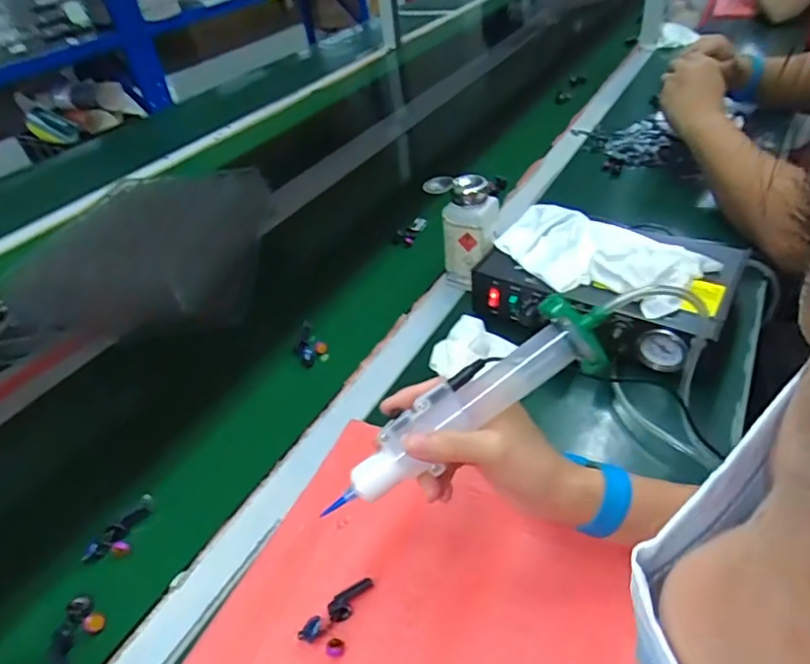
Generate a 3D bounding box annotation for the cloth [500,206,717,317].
[{"bbox_3d":[0.195,-0.084,0.573,0.122,0.032,0.206,-36,46,-29],"label":"cloth"}]

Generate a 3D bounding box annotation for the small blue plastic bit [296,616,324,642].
[{"bbox_3d":[-0.062,0.194,0.360,0.013,0.009,0.017,30,53,35],"label":"small blue plastic bit"}]

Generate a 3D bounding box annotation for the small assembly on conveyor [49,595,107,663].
[{"bbox_3d":[-0.229,0.212,0.384,0.028,0.013,0.052,-3,41,5],"label":"small assembly on conveyor"}]

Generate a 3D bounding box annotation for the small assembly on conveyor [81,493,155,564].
[{"bbox_3d":[-0.224,0.163,0.442,0.028,0.012,0.063,22,48,29],"label":"small assembly on conveyor"}]

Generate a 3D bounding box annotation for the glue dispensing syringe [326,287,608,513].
[{"bbox_3d":[0.035,0.045,0.331,0.196,0.036,0.034,-35,43,3],"label":"glue dispensing syringe"}]

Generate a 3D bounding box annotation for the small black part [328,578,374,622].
[{"bbox_3d":[-0.038,0.181,0.376,0.014,0.010,0.035,23,49,31],"label":"small black part"}]

